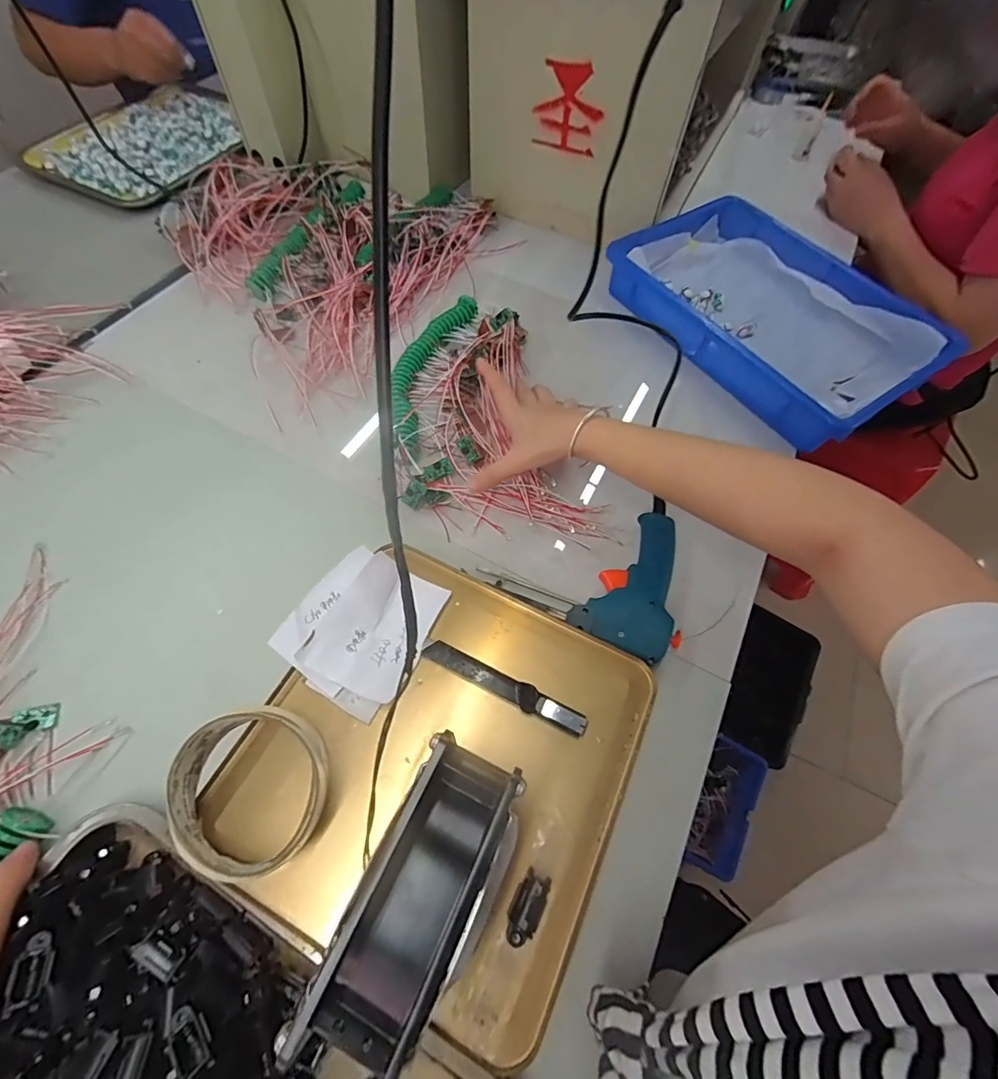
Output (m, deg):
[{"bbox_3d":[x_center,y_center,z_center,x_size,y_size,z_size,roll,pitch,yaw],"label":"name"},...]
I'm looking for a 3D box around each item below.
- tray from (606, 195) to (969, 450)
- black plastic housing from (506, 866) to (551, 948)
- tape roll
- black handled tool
[{"bbox_3d":[0.335,-0.282,0.588,0.246,0.065,0.367,-29,67,-17],"label":"tray"},{"bbox_3d":[0.016,0.211,0.267,0.017,0.014,0.036,31,64,13],"label":"black plastic housing"},{"bbox_3d":[-0.148,0.145,0.278,0.081,0.039,0.081,-33,68,-19],"label":"tape roll"},{"bbox_3d":[0.004,0.102,0.328,0.121,0.013,0.017,27,64,12],"label":"black handled tool"}]

